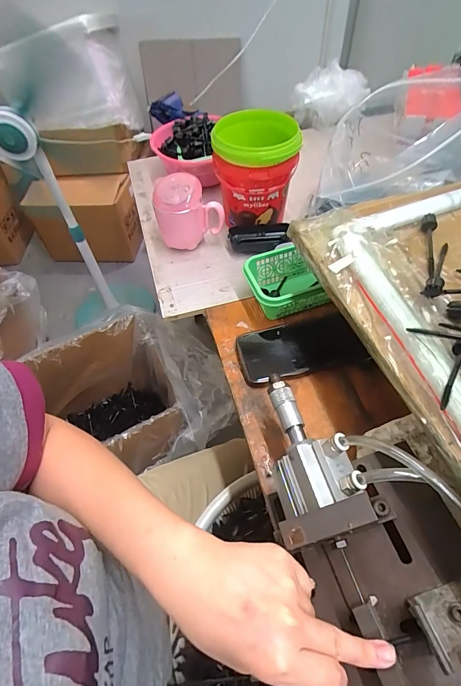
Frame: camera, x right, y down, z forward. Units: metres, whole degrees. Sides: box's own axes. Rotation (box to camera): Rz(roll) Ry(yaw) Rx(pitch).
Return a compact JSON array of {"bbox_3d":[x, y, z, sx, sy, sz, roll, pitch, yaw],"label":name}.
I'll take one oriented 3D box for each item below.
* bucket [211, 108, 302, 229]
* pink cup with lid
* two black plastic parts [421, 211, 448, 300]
[{"bbox_3d":[0.041,-0.289,0.573,0.124,0.130,0.139,1,54,4],"label":"bucket"},{"bbox_3d":[-0.068,-0.213,0.569,0.108,0.107,0.072,-9,54,-3],"label":"pink cup with lid"},{"bbox_3d":[0.207,-0.087,0.350,0.027,0.016,0.118,14,56,13],"label":"two black plastic parts"}]

